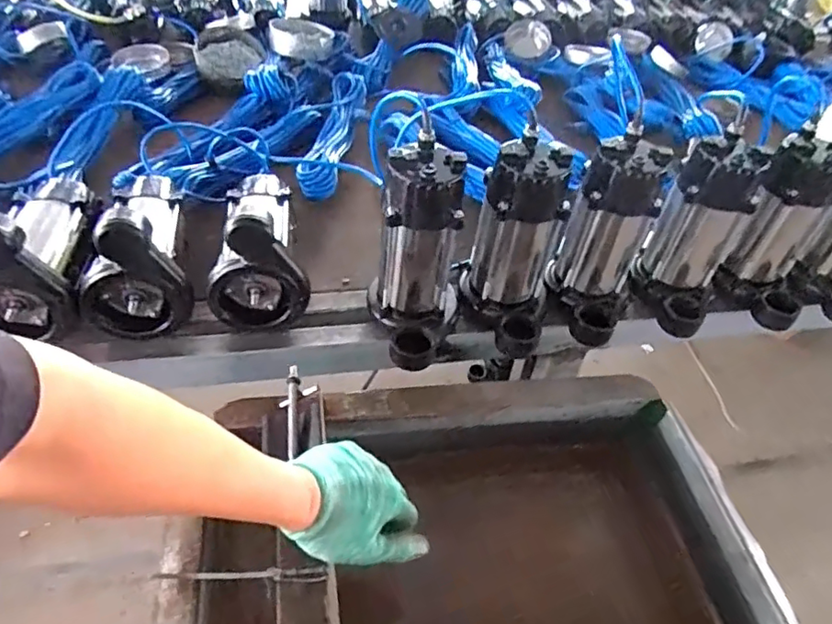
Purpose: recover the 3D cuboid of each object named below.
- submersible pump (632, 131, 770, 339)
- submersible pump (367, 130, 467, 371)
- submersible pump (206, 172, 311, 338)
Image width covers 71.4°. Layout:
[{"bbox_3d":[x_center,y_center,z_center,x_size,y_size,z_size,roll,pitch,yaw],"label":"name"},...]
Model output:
[{"bbox_3d":[0.387,-0.108,0.797,0.114,0.238,0.120,28,49,19],"label":"submersible pump"},{"bbox_3d":[0.001,-0.061,0.693,0.112,0.231,0.154,6,45,-2],"label":"submersible pump"},{"bbox_3d":[-0.216,-0.114,0.770,0.122,0.163,0.237,-8,48,-15],"label":"submersible pump"}]

